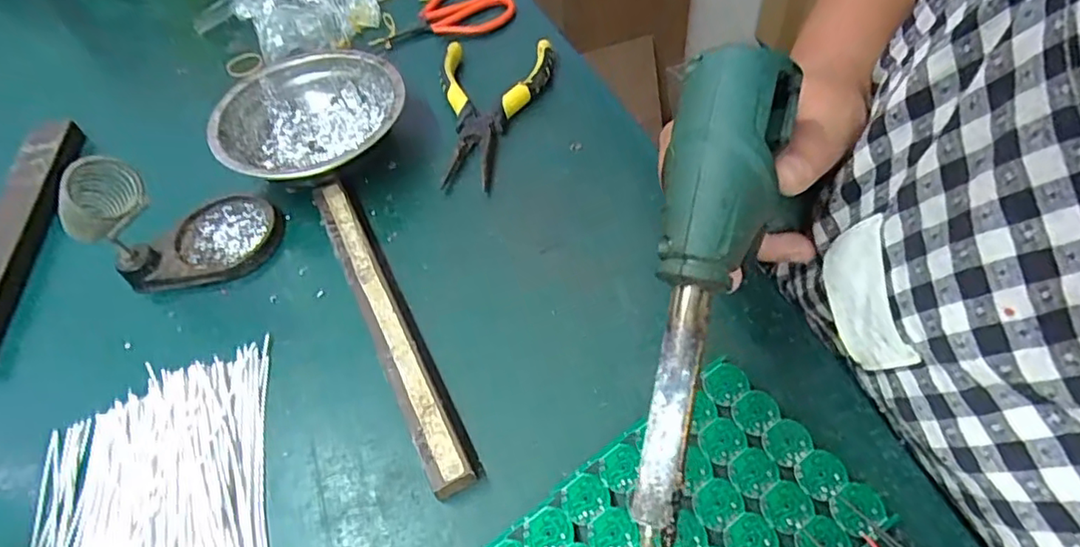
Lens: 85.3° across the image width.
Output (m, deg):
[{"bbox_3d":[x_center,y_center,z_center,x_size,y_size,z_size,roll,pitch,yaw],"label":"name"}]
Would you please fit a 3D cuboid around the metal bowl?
[{"bbox_3d":[-0.155,-0.100,0.410,0.124,0.044,0.124,-3,53,3],"label":"metal bowl"}]

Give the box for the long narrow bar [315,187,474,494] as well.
[{"bbox_3d":[-0.087,0.024,0.327,0.021,0.018,0.212,-25,55,-13],"label":"long narrow bar"}]

